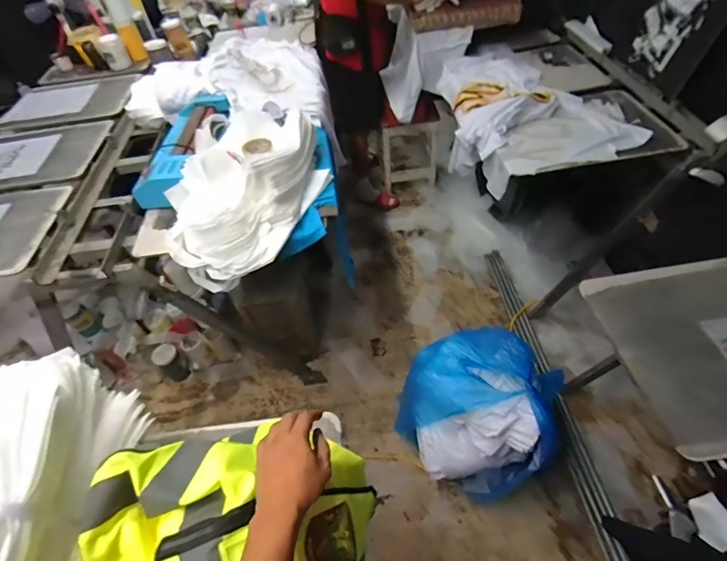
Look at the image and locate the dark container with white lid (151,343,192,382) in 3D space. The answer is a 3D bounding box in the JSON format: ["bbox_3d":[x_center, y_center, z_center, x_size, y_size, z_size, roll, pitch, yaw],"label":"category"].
[{"bbox_3d":[-0.838,0.360,1.711,0.091,0.177,0.094,-3,50,3],"label":"dark container with white lid"}]

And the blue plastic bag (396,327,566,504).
[{"bbox_3d":[0.383,0.433,1.362,0.487,0.413,0.473,17,54,19],"label":"blue plastic bag"}]

